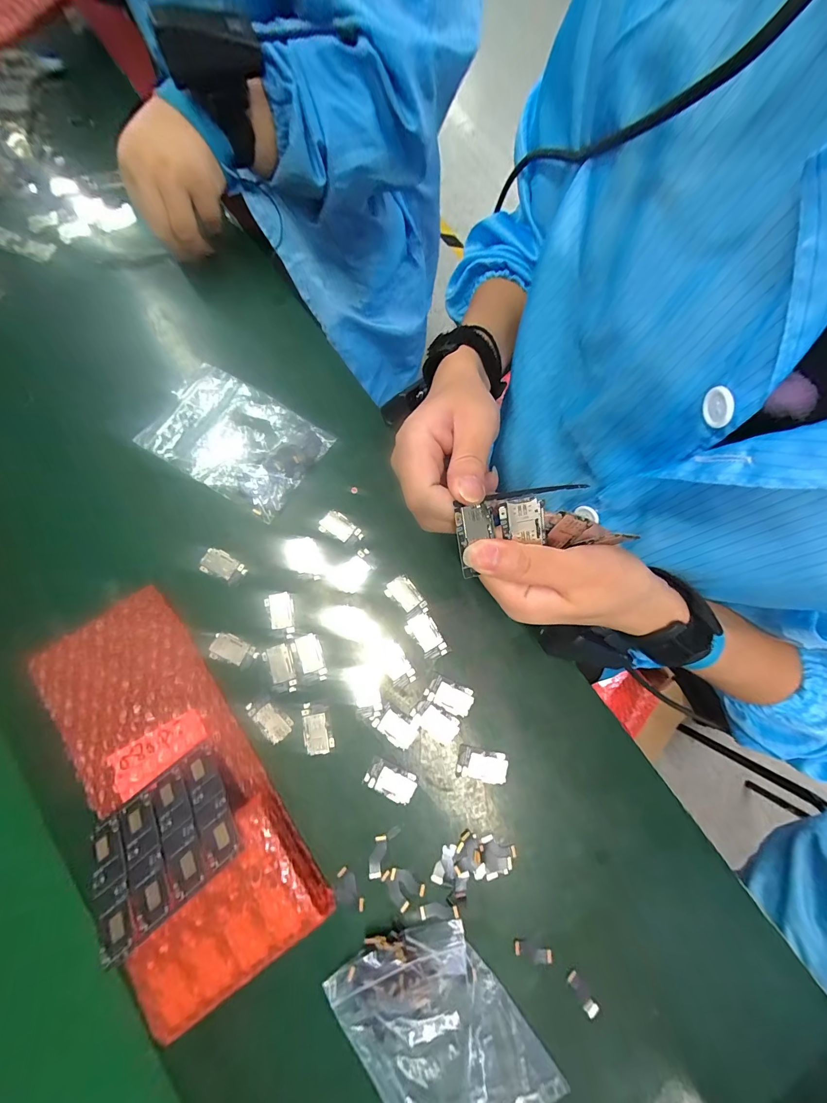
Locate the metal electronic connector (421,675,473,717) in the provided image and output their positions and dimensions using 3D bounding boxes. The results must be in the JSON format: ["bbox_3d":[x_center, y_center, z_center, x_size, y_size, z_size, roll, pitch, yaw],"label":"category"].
[{"bbox_3d":[0.029,0.115,0.295,0.037,0.004,0.022,26,81,5],"label":"metal electronic connector"}]

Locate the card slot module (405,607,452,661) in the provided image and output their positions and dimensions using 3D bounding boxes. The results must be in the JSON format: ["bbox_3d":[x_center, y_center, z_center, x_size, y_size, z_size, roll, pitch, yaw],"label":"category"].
[{"bbox_3d":[0.011,0.069,0.303,0.023,0.004,0.039,-29,81,-5],"label":"card slot module"}]

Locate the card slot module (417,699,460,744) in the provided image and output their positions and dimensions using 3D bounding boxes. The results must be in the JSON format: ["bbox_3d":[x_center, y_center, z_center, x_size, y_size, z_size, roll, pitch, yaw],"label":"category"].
[{"bbox_3d":[0.018,0.135,0.290,0.036,0.004,0.022,32,81,6],"label":"card slot module"}]

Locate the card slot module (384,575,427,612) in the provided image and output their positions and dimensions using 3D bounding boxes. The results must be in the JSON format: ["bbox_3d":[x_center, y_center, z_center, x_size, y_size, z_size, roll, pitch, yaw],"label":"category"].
[{"bbox_3d":[-0.007,0.037,0.309,0.022,0.004,0.033,-38,82,-6],"label":"card slot module"}]

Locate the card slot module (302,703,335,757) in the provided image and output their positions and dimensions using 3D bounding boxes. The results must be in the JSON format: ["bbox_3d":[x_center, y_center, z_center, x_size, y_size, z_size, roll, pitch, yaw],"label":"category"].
[{"bbox_3d":[-0.075,0.137,0.286,0.022,0.004,0.038,-14,80,-2],"label":"card slot module"}]

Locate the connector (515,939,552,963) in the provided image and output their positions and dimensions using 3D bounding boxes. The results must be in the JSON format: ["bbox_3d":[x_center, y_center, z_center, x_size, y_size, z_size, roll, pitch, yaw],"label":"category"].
[{"bbox_3d":[0.085,0.284,0.260,0.026,0.004,0.009,18,80,3],"label":"connector"}]

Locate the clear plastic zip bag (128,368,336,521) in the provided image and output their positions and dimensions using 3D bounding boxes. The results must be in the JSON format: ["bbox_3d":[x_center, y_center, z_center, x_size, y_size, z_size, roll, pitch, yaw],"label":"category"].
[{"bbox_3d":[-0.158,-0.101,0.330,0.142,0.012,0.097,31,81,5],"label":"clear plastic zip bag"}]

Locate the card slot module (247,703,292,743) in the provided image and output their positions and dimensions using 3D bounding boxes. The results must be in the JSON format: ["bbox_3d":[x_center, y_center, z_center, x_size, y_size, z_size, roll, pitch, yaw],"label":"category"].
[{"bbox_3d":[-0.112,0.129,0.286,0.021,0.004,0.037,-44,83,-7],"label":"card slot module"}]

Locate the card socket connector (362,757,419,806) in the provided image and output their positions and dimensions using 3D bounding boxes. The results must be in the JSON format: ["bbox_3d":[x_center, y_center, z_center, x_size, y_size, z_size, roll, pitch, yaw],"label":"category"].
[{"bbox_3d":[-0.017,0.175,0.281,0.038,0.004,0.022,24,81,4],"label":"card socket connector"}]

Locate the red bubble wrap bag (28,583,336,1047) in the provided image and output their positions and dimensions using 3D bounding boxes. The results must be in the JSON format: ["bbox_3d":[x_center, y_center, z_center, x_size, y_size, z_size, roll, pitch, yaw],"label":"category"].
[{"bbox_3d":[-0.178,0.162,0.266,0.115,0.034,0.264,-32,81,-5],"label":"red bubble wrap bag"}]

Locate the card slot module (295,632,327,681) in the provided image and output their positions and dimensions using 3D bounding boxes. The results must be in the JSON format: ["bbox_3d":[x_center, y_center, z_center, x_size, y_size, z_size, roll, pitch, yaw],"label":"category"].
[{"bbox_3d":[-0.083,0.086,0.296,0.017,0.004,0.037,-21,80,-4],"label":"card slot module"}]

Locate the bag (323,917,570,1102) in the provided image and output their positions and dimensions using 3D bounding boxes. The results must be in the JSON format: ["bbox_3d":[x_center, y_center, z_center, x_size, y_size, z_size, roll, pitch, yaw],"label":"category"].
[{"bbox_3d":[0.020,0.326,0.247,0.094,0.018,0.146,-36,82,-6],"label":"bag"}]

